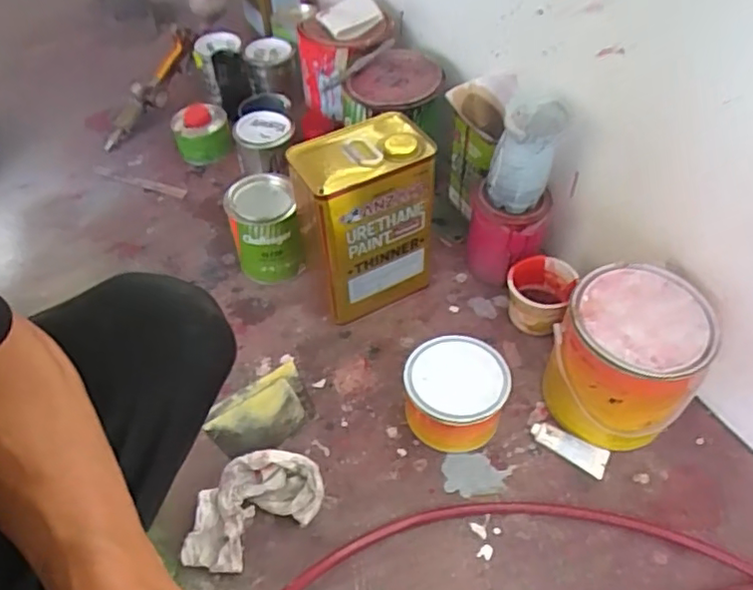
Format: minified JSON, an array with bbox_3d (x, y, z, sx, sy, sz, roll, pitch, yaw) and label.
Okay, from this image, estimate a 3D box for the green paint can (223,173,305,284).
[{"bbox_3d":[-0.164,-0.091,0.914,0.093,0.140,0.095,0,49,0],"label":"green paint can"}]

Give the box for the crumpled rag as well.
[{"bbox_3d":[-0.142,0.235,0.679,0.163,0.052,0.096,-30,55,-23],"label":"crumpled rag"}]

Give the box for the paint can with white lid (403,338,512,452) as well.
[{"bbox_3d":[0.096,0.117,0.742,0.116,0.084,0.118,0,49,0],"label":"paint can with white lid"}]

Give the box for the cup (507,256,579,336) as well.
[{"bbox_3d":[0.220,0.004,0.844,0.084,0.080,0.092,0,49,0],"label":"cup"}]

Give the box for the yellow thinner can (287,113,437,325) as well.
[{"bbox_3d":[-0.016,-0.095,0.823,0.158,0.243,0.115,-20,52,-16],"label":"yellow thinner can"}]

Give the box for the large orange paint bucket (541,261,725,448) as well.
[{"bbox_3d":[0.290,0.076,0.719,0.148,0.168,0.153,0,49,0],"label":"large orange paint bucket"}]

